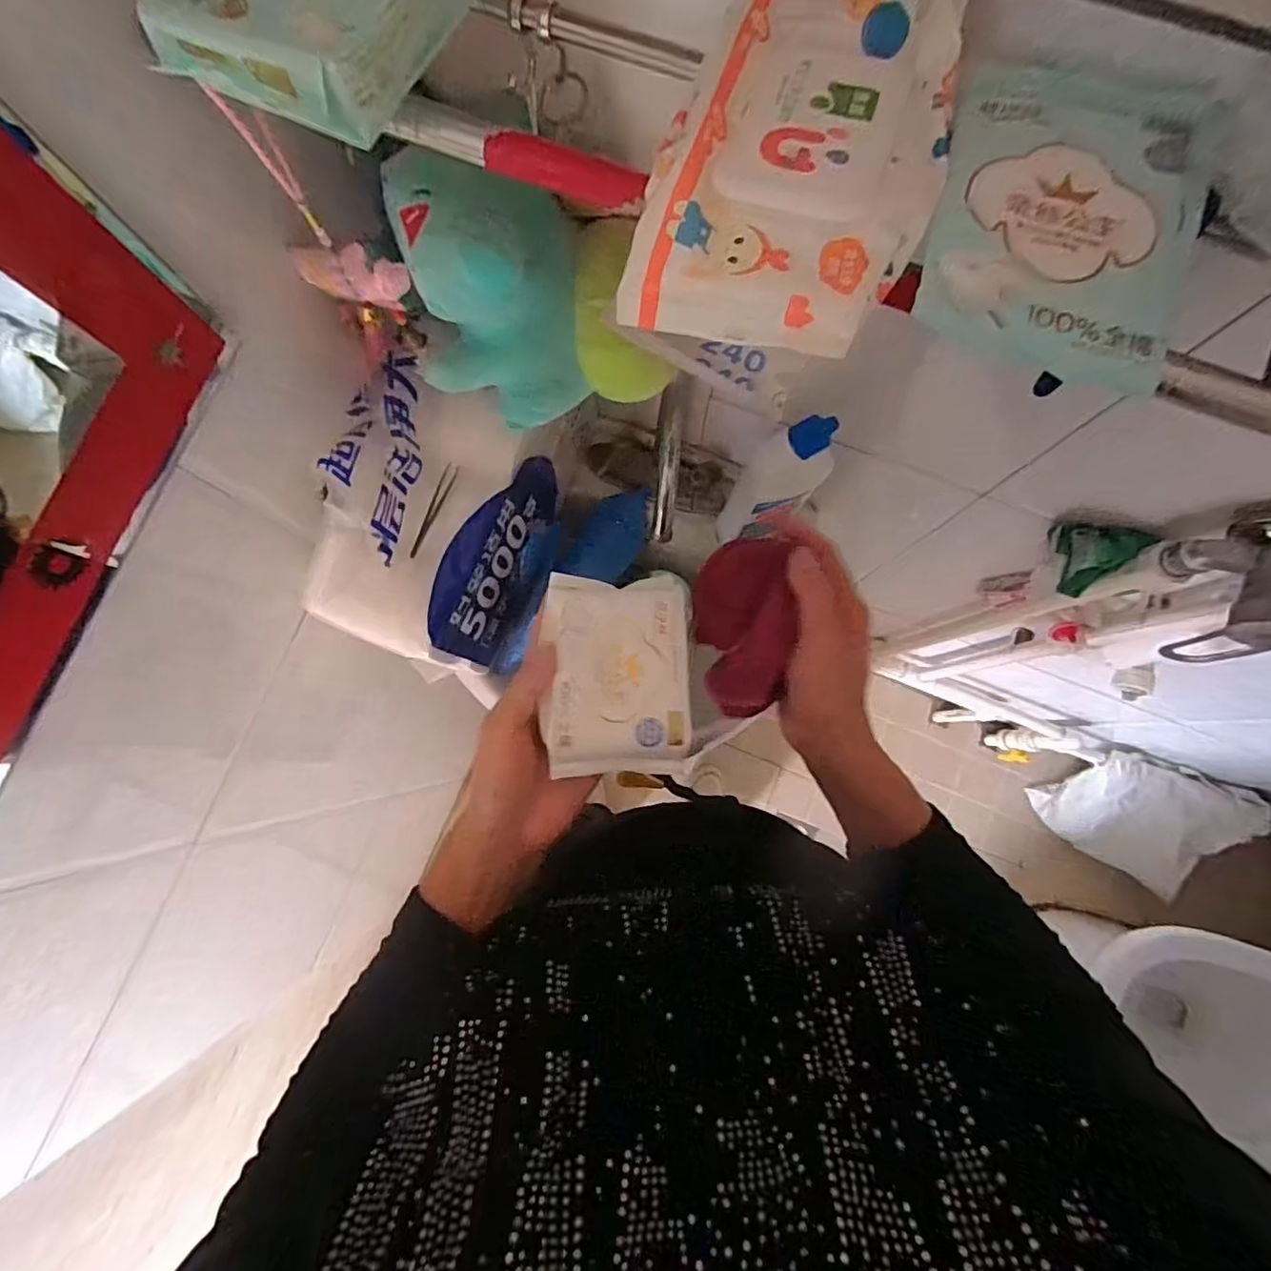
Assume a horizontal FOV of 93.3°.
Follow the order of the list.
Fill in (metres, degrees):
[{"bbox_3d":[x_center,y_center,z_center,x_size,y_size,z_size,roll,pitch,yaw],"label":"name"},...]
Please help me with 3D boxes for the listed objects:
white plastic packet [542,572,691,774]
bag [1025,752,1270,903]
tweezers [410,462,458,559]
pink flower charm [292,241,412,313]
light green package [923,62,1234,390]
[{"bbox_3d":[-0.010,0.023,0.378,0.085,0.034,0.125,-1,81,-1],"label":"white plastic packet"},{"bbox_3d":[1.102,0.392,1.300,0.340,0.206,0.229,32,82,4],"label":"bag"},{"bbox_3d":[-0.180,-0.110,0.531,0.010,0.011,0.088,23,81,3],"label":"tweezers"},{"bbox_3d":[-0.193,-0.246,0.405,0.080,0.042,0.020,19,81,2],"label":"pink flower charm"},{"bbox_3d":[0.180,-0.177,0.249,0.106,0.012,0.143,17,81,2],"label":"light green package"}]

